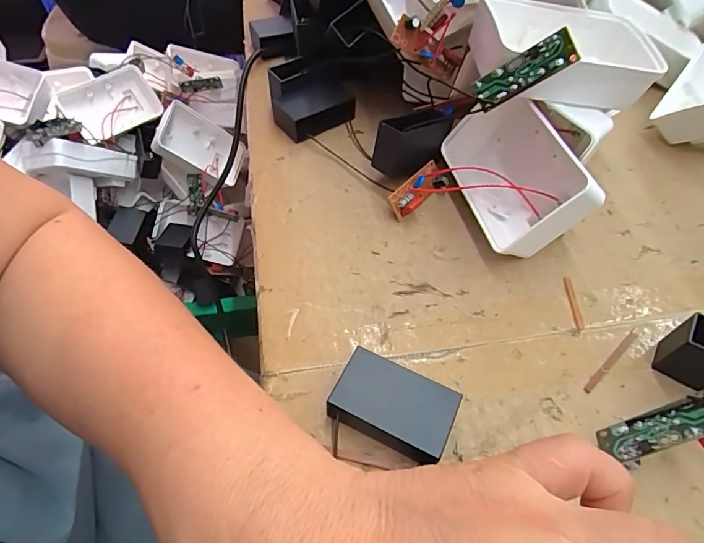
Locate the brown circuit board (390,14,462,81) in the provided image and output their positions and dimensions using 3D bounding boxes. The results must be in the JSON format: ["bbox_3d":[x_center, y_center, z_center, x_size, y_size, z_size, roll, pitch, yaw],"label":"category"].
[{"bbox_3d":[0.043,-0.129,0.259,0.046,0.021,0.010,22,48,-30],"label":"brown circuit board"}]

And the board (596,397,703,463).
[{"bbox_3d":[0.120,0.062,0.174,0.004,0.045,0.015,24,45,-36],"label":"board"}]

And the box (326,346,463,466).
[{"bbox_3d":[0.017,0.058,0.185,0.047,0.019,0.032,23,57,14],"label":"box"}]

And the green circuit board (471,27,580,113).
[{"bbox_3d":[0.079,-0.092,0.205,0.015,0.044,0.004,63,30,-5],"label":"green circuit board"}]

